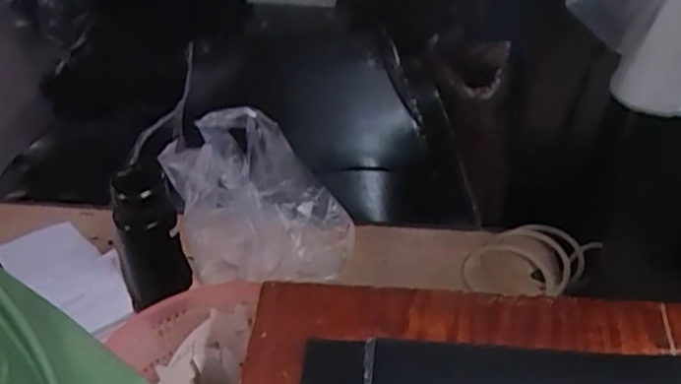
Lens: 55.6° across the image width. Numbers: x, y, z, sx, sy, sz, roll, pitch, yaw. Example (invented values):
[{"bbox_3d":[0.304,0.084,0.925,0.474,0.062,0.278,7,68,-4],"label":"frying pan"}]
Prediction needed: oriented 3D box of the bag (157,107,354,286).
[{"bbox_3d":[-0.121,0.009,0.956,0.234,0.195,0.183,-11,42,-17],"label":"bag"}]

